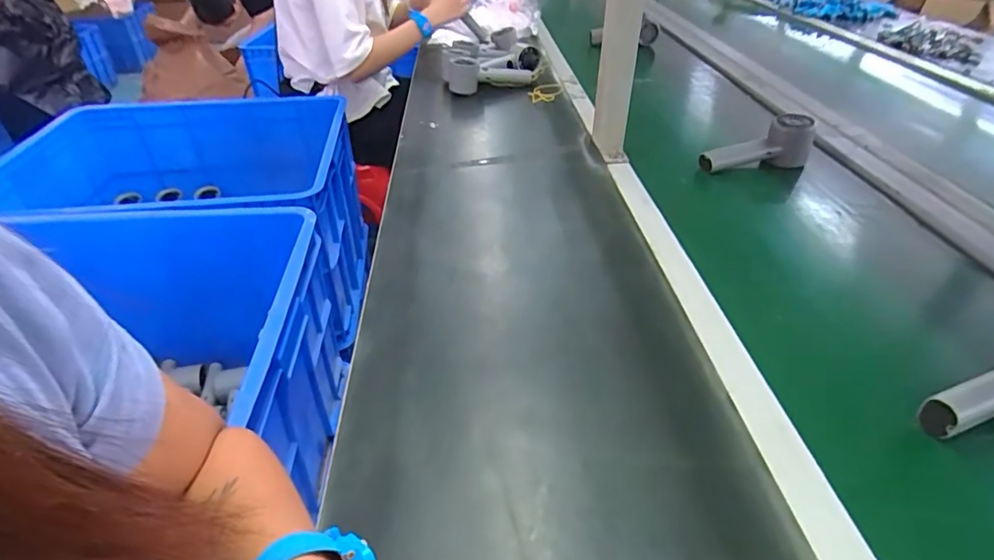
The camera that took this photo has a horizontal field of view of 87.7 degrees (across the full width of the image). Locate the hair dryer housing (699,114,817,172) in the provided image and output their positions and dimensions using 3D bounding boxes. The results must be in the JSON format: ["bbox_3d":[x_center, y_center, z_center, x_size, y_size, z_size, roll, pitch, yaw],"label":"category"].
[{"bbox_3d":[0.350,-0.185,0.725,0.166,0.066,0.059,-7,39,-7],"label":"hair dryer housing"}]

